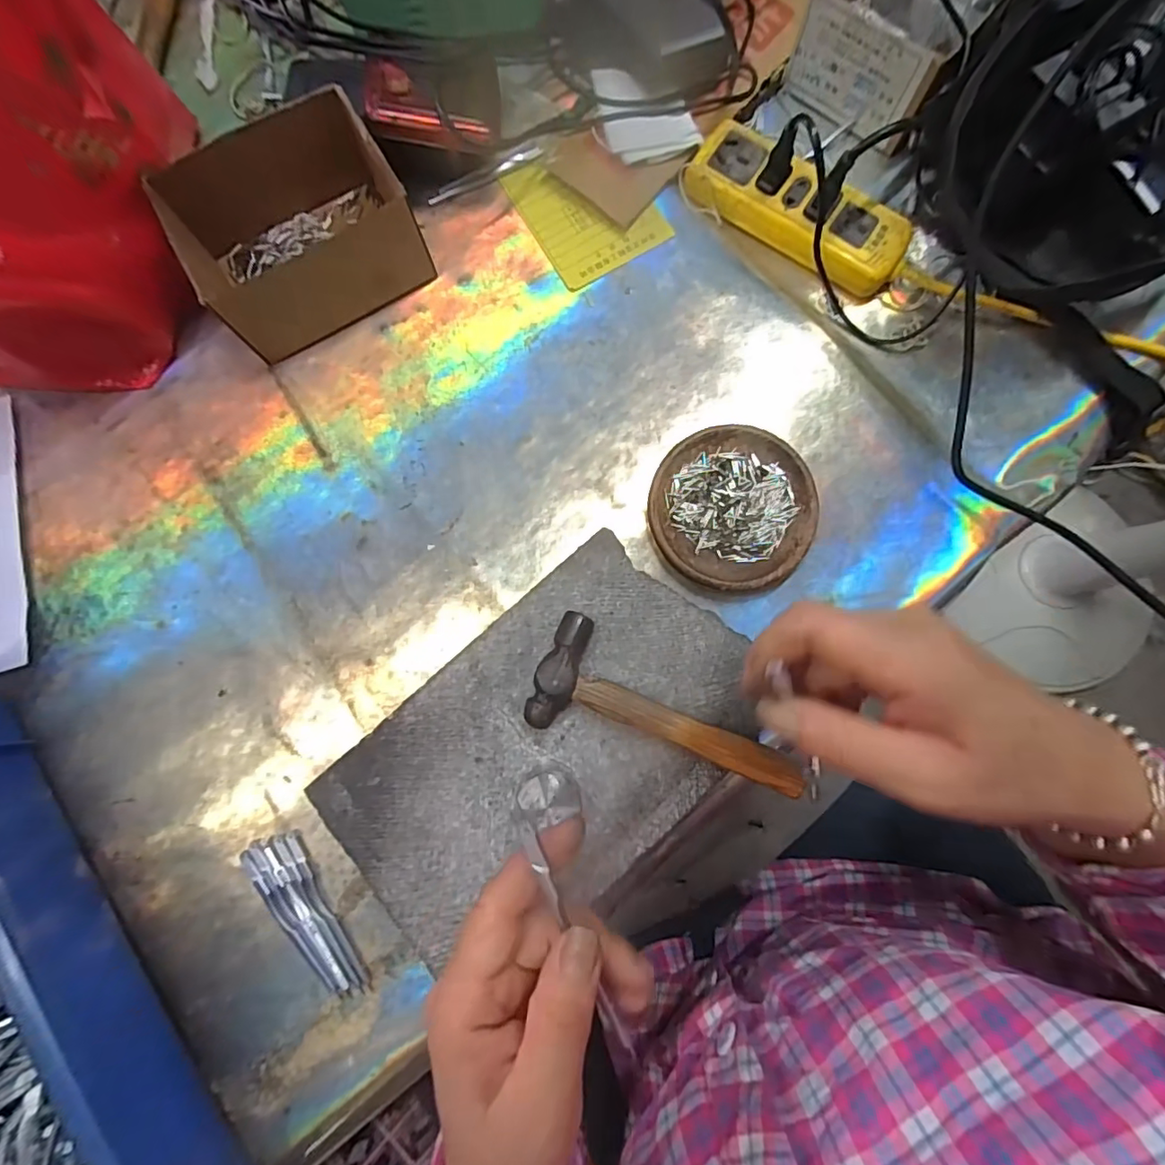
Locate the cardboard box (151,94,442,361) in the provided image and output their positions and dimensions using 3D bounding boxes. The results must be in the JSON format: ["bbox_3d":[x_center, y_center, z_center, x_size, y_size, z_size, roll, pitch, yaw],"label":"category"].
[{"bbox_3d":[-0.207,-0.259,0.388,0.146,0.074,0.117,-30,81,-4],"label":"cardboard box"}]

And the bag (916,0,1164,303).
[{"bbox_3d":[0.362,-0.325,0.371,0.197,0.122,0.197,33,83,6],"label":"bag"}]

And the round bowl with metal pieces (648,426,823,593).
[{"bbox_3d":[0.104,-0.051,0.371,0.109,0.018,0.112,0,81,1],"label":"round bowl with metal pieces"}]

